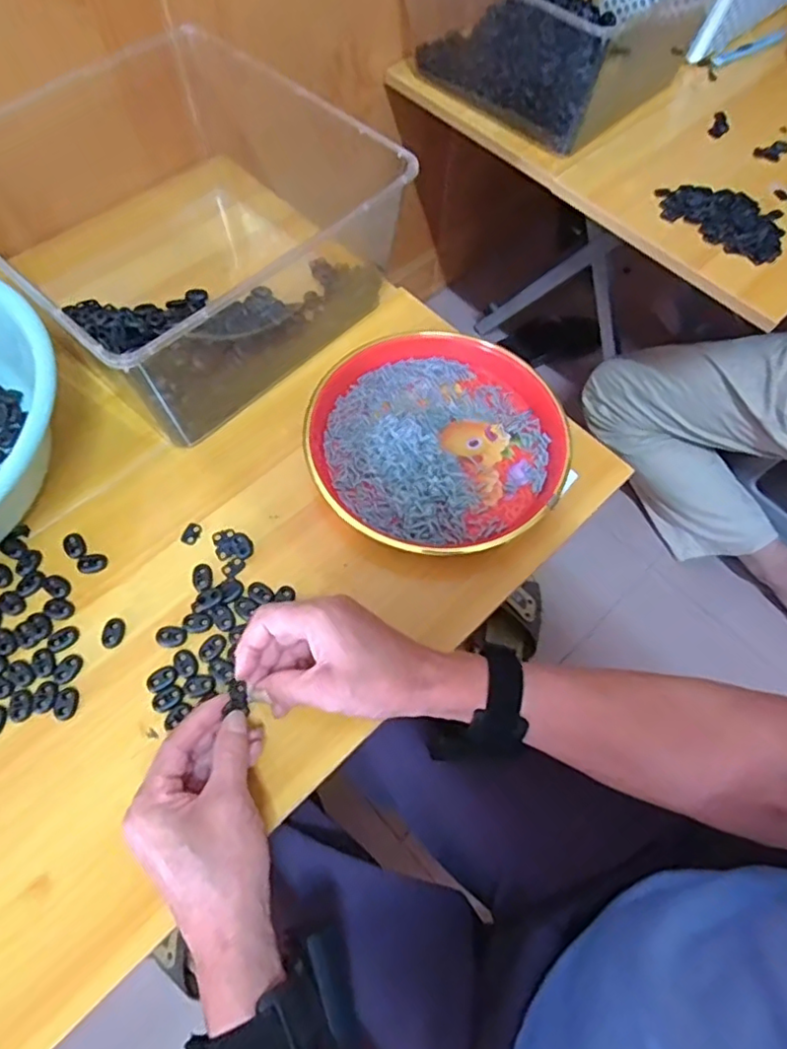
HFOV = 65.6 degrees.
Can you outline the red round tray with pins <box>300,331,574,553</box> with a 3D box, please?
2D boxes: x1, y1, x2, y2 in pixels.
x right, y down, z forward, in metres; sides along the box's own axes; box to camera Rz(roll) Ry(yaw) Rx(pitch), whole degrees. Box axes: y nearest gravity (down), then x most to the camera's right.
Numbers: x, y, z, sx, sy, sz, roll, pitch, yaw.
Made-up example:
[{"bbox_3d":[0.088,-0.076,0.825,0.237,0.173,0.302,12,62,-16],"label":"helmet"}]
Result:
[{"bbox_3d":[0.037,-0.077,0.536,0.219,0.029,0.208,1,64,-2],"label":"red round tray with pins"}]

